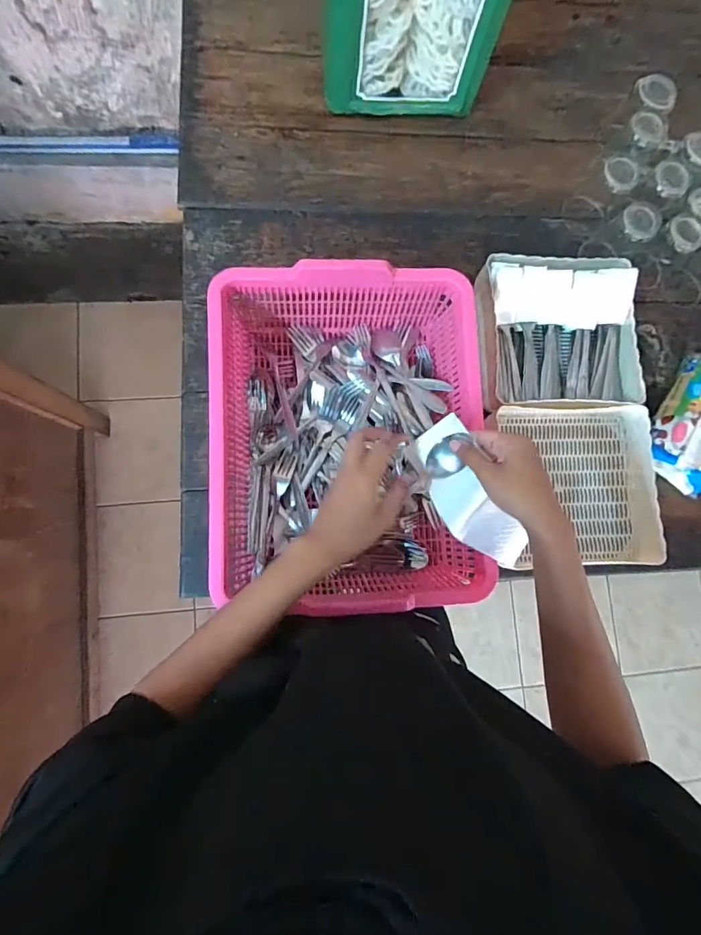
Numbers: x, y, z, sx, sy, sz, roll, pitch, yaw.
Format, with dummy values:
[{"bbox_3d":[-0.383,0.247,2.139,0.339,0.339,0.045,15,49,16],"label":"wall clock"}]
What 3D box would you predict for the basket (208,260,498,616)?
[{"bbox_3d":[-0.006,-0.036,0.571,0.306,0.126,0.389,-1,82,-5],"label":"basket"}]

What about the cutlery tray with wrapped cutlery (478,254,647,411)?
[{"bbox_3d":[0.292,-0.188,0.652,0.212,0.063,0.210,-2,82,-5],"label":"cutlery tray with wrapped cutlery"}]

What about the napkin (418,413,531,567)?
[{"bbox_3d":[0.126,0.037,0.492,0.066,0.035,0.179,-37,104,-9],"label":"napkin"}]

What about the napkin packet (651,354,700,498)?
[{"bbox_3d":[0.501,-0.062,0.657,0.114,0.052,0.184,36,81,0],"label":"napkin packet"}]

